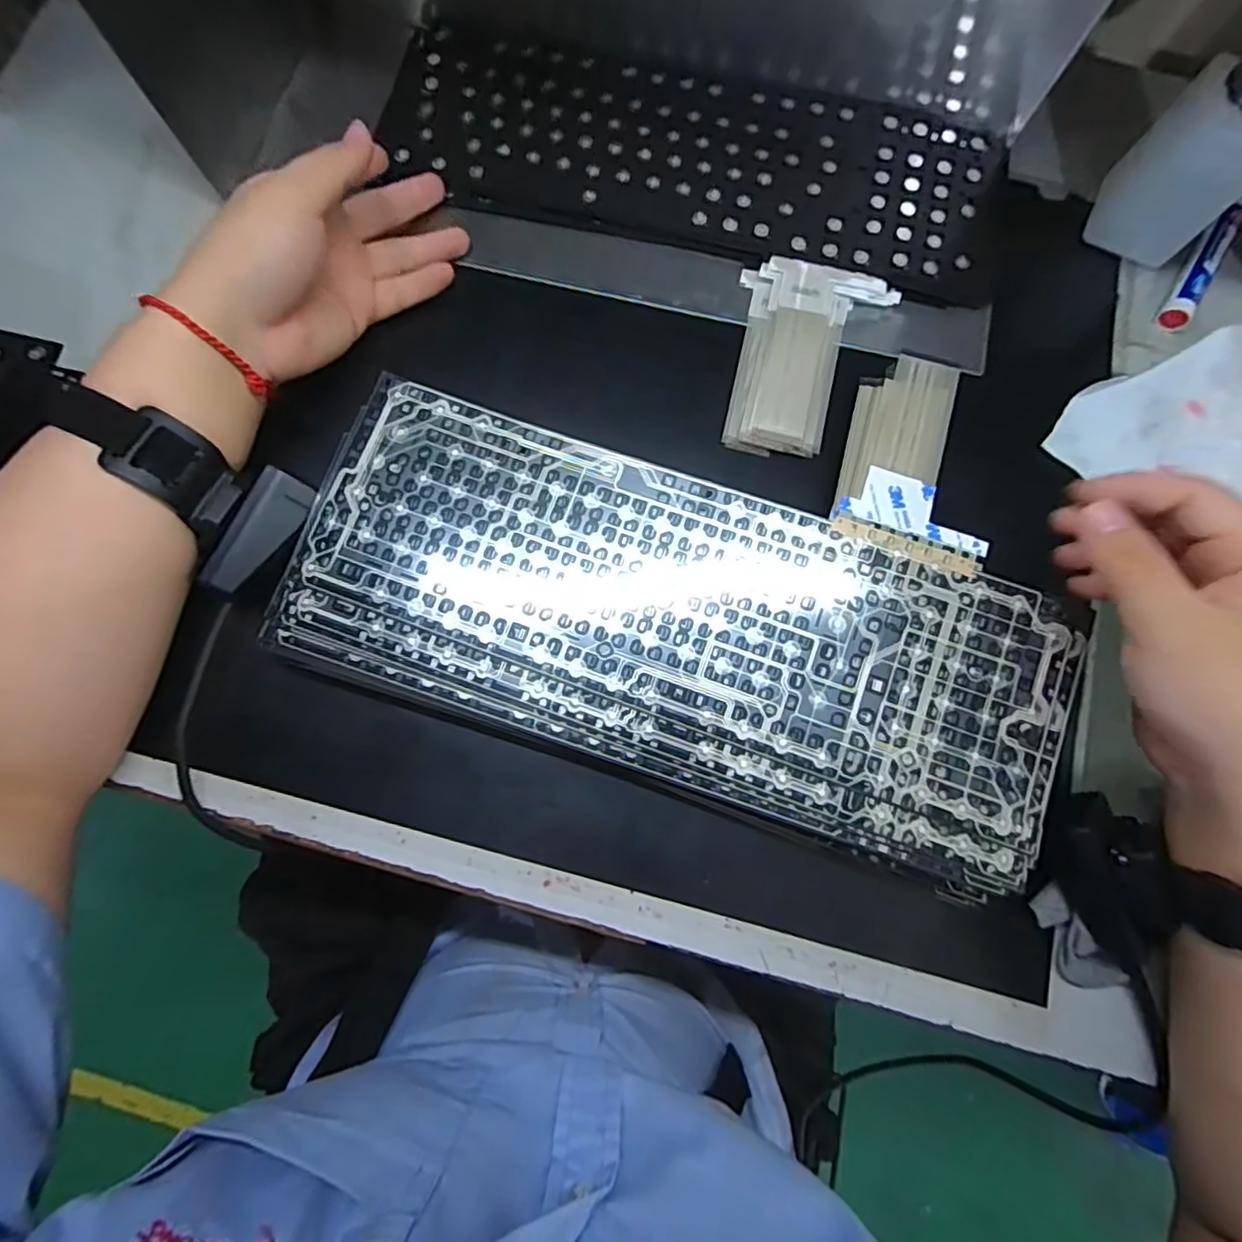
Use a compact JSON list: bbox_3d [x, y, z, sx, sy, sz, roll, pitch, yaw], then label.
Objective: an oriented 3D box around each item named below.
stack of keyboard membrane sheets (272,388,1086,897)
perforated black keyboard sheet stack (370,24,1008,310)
[{"bbox_3d":[0.025,0.005,0.307,0.371,0.037,0.150,19,80,4],"label":"stack of keyboard membrane sheets"},{"bbox_3d":[0.045,-0.290,0.375,0.383,0.009,0.131,14,79,3],"label":"perforated black keyboard sheet stack"}]

